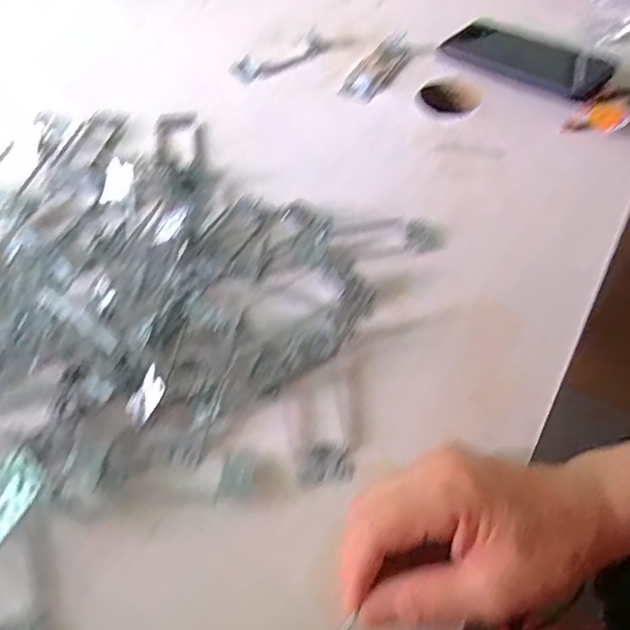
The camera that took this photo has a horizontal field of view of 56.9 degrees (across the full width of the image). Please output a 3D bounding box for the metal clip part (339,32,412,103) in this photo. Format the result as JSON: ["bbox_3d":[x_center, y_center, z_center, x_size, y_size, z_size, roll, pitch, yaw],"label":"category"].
[{"bbox_3d":[0.065,-0.253,0.595,0.040,0.015,0.106,22,57,17],"label":"metal clip part"}]

